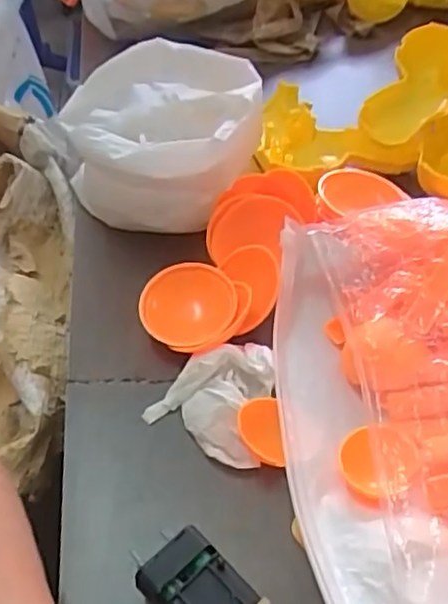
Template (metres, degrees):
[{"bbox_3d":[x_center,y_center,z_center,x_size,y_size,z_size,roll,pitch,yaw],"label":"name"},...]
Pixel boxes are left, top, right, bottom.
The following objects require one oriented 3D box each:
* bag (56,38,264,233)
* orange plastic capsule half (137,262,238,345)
[{"bbox_3d":[-0.036,-0.099,0.438,0.119,0.096,0.100,2,46,6],"label":"bag"},{"bbox_3d":[-0.020,0.004,0.381,0.053,0.021,0.050,-2,46,2],"label":"orange plastic capsule half"}]

